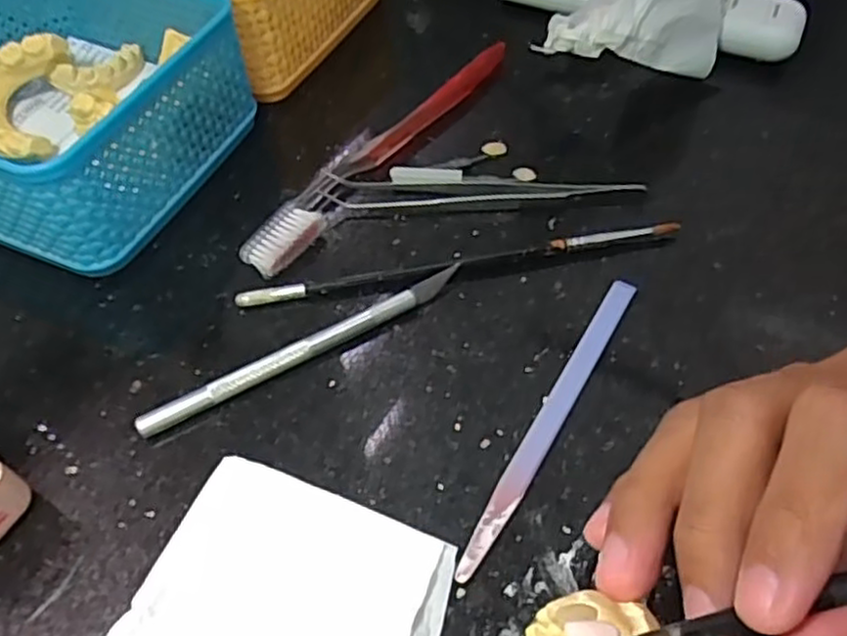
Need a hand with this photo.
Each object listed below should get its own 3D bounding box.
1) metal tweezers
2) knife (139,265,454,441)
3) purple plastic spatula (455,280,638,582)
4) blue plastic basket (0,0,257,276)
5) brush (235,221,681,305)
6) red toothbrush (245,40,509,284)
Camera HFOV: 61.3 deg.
[{"bbox_3d":[0.024,-0.060,0.327,0.146,0.008,0.016,-1,55,0],"label":"metal tweezers"},{"bbox_3d":[-0.044,0.011,0.281,0.137,0.009,0.010,-26,58,-16],"label":"knife"},{"bbox_3d":[0.048,0.035,0.263,0.010,0.004,0.136,26,59,18],"label":"purple plastic spatula"},{"bbox_3d":[-0.166,-0.099,0.328,0.130,0.064,0.129,20,58,15],"label":"blue plastic basket"},{"bbox_3d":[0.017,-0.023,0.303,0.187,0.008,0.007,-9,55,-5],"label":"brush"},{"bbox_3d":[-0.019,-0.083,0.346,0.024,0.012,0.183,31,61,21],"label":"red toothbrush"}]

